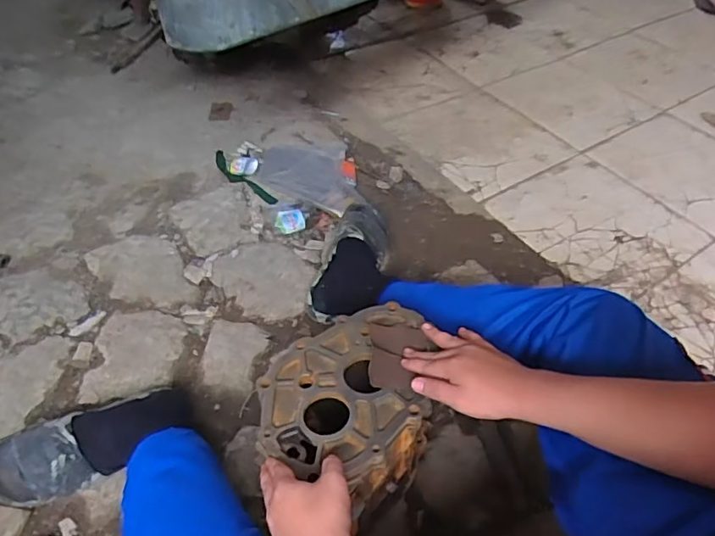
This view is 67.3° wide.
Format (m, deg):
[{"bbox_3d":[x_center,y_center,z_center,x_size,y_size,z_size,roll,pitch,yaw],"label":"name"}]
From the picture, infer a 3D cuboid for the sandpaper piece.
[{"bbox_3d":[0.055,0.115,0.723,0.077,0.015,0.104,4,49,-2],"label":"sandpaper piece"}]

